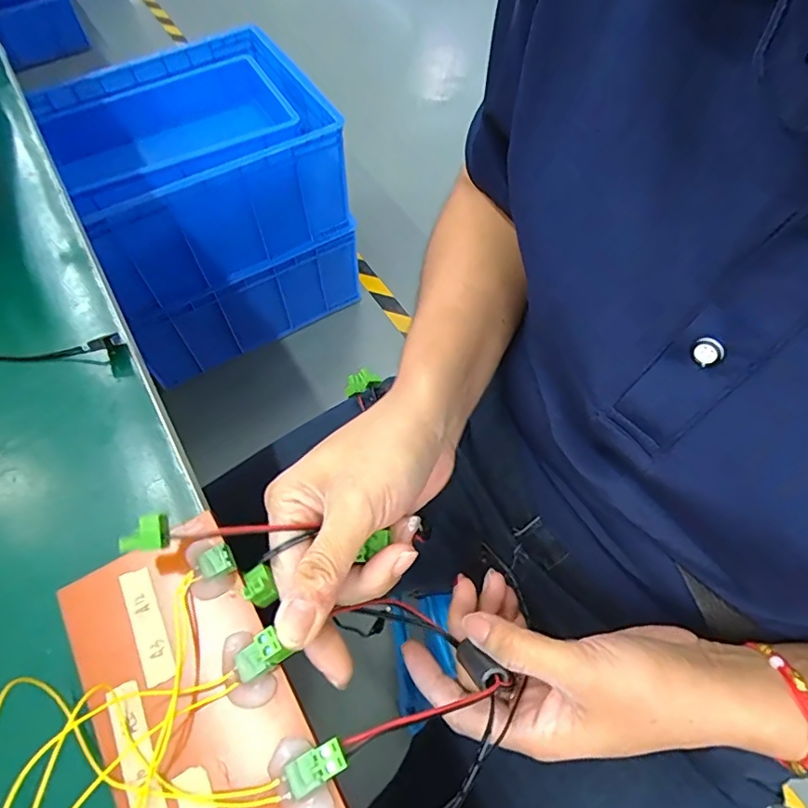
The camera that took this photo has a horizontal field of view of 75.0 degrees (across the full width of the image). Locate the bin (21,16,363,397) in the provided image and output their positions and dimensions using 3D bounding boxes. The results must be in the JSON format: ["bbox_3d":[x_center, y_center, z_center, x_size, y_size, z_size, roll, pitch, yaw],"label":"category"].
[{"bbox_3d":[-0.403,-0.407,1.116,0.478,0.442,0.439,-27,63,-14],"label":"bin"}]

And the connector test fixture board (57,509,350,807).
[{"bbox_3d":[-0.069,0.135,0.199,0.081,0.021,0.192,-28,64,-15],"label":"connector test fixture board"}]

